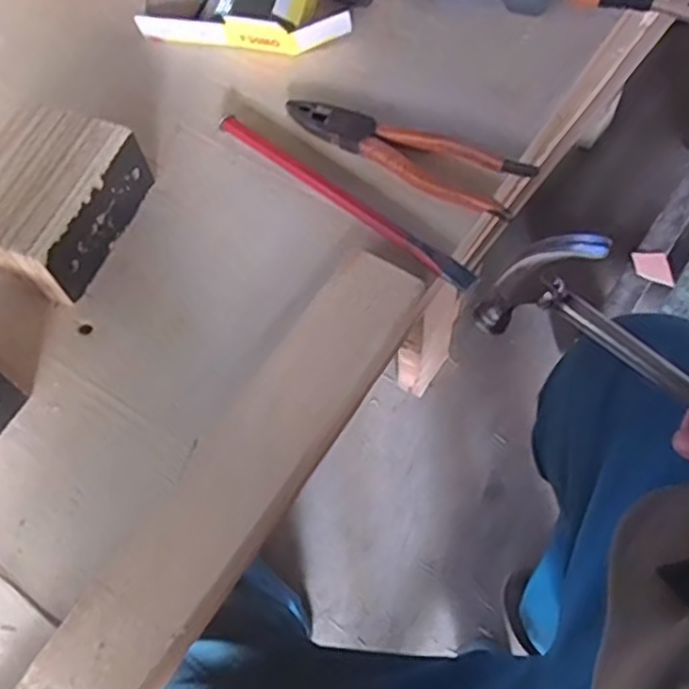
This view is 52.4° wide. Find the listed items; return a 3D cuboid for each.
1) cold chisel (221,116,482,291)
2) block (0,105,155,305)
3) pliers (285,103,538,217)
[{"bbox_3d":[-0.004,-0.110,0.522,0.241,0.014,0.016,37,72,19],"label":"cold chisel"},{"bbox_3d":[-0.213,-0.100,0.504,0.096,0.064,0.124,19,67,12],"label":"block"},{"bbox_3d":[0.044,-0.148,0.536,0.191,0.015,0.051,27,69,15],"label":"pliers"}]

